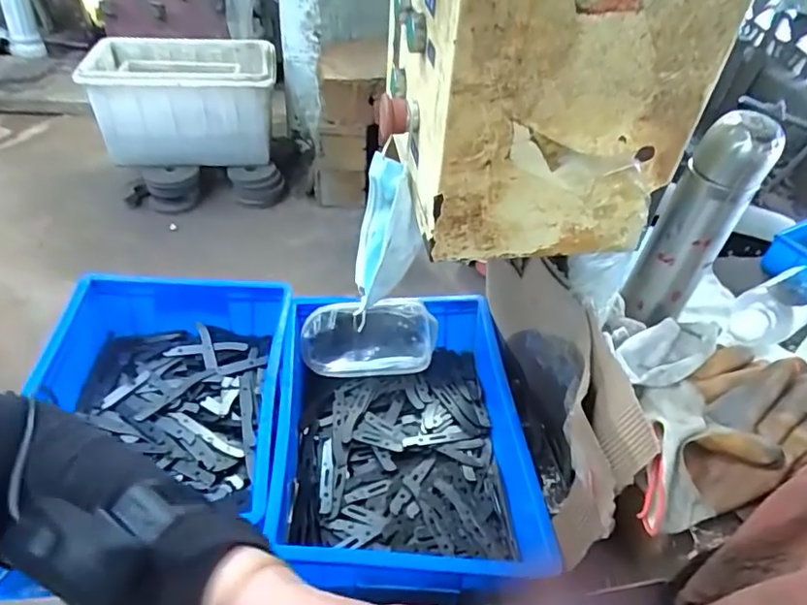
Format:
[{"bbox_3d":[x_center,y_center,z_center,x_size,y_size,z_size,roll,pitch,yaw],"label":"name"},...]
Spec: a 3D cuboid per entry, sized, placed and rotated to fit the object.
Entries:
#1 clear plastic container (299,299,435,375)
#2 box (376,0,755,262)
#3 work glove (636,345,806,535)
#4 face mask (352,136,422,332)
[{"bbox_3d":[-0.052,0.049,0.826,0.195,0.115,0.040,2,13,0],"label":"clear plastic container"},{"bbox_3d":[0.104,-0.206,0.453,0.211,0.275,0.195,-3,44,-10],"label":"box"},{"bbox_3d":[0.274,0.110,0.484,0.177,0.074,0.121,-11,46,-17],"label":"work glove"},{"bbox_3d":[-0.019,-0.069,0.575,0.043,0.180,0.095,0,46,-21],"label":"face mask"}]

